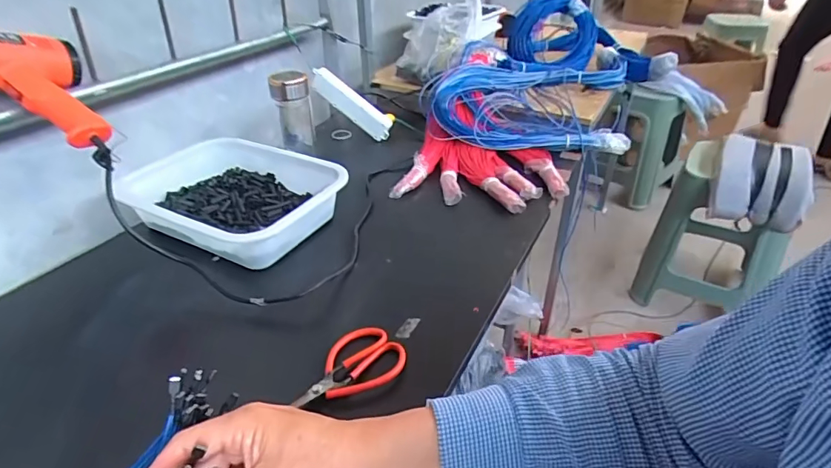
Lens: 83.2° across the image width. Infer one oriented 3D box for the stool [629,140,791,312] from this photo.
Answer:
[{"bbox_3d":[0.909,-0.042,1.438,0.321,0.458,0.380,14,37,24],"label":"stool"}]

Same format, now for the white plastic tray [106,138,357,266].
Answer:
[{"bbox_3d":[-0.291,-0.054,0.750,0.321,0.082,0.234,14,37,24],"label":"white plastic tray"}]

